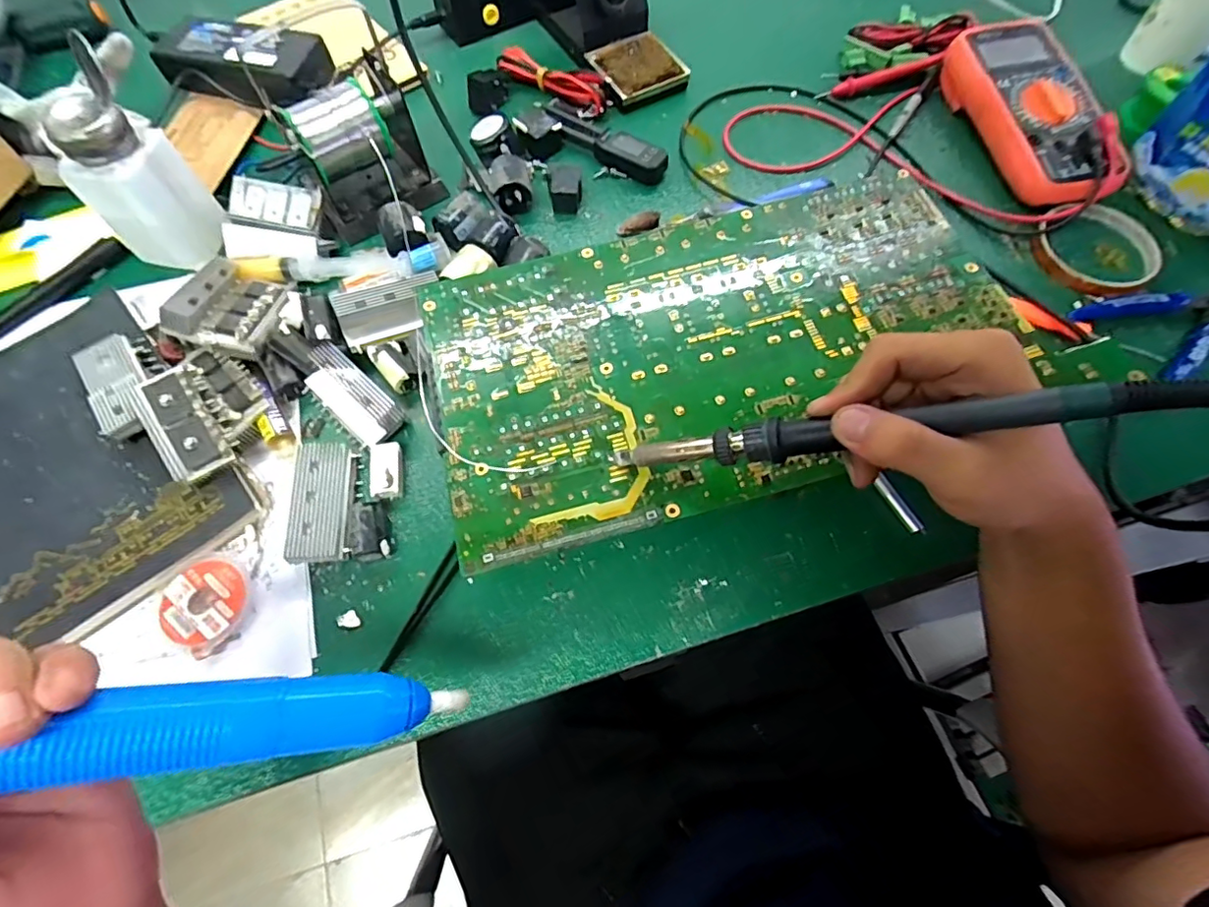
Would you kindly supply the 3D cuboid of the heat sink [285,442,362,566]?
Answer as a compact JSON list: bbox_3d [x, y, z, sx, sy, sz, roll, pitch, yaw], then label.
[{"bbox_3d":[-0.163,0.029,0.324,0.030,0.017,0.070,-5,66,-4],"label":"heat sink"}]

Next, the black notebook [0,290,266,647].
[{"bbox_3d":[-0.318,0.002,0.331,0.141,0.015,0.211,-38,72,-17],"label":"black notebook"}]

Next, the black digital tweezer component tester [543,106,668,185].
[{"bbox_3d":[-0.004,-0.253,0.450,0.115,0.021,0.029,33,69,12],"label":"black digital tweezer component tester"}]

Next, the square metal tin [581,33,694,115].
[{"bbox_3d":[0.028,-0.336,0.488,0.068,0.019,0.069,-23,69,-12],"label":"square metal tin"}]

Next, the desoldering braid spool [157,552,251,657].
[{"bbox_3d":[-0.217,0.080,0.303,0.048,0.005,0.046,26,68,9],"label":"desoldering braid spool"}]

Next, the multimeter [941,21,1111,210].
[{"bbox_3d":[0.341,-0.265,0.443,0.080,0.048,0.182,-10,67,-6],"label":"multimeter"}]

